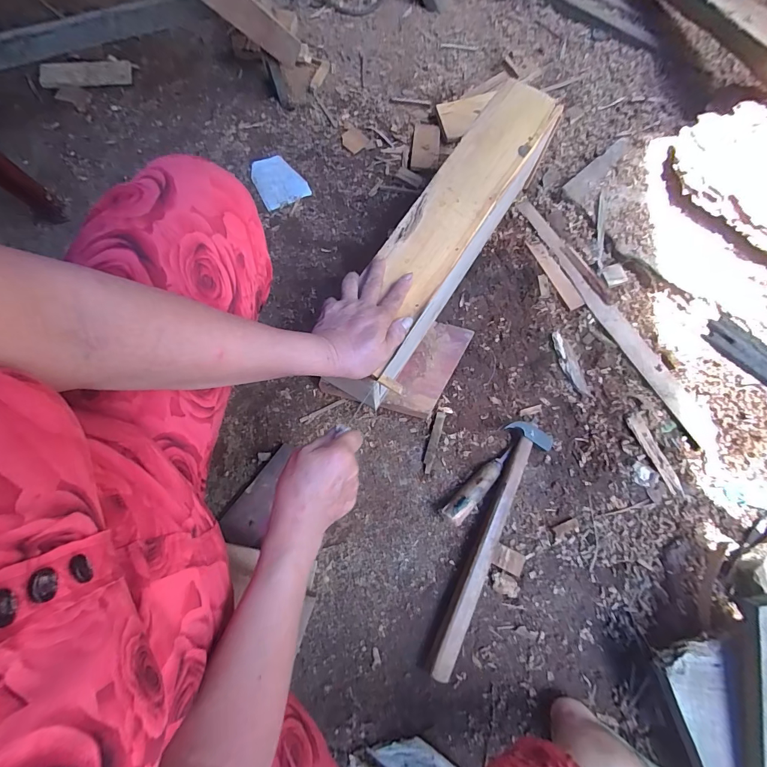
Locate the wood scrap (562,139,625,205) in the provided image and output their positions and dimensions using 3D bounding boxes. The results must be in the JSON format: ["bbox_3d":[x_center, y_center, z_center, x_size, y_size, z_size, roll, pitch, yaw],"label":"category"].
[{"bbox_3d":[0.414,-0.411,0.720,0.048,0.005,0.165,43,84,14],"label":"wood scrap"}]

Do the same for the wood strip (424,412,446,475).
[{"bbox_3d":[0.080,0.093,0.600,0.015,0.014,0.098,17,74,4],"label":"wood strip"}]

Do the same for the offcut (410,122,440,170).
[{"bbox_3d":[0.086,-0.482,0.763,0.054,0.011,0.123,6,73,1],"label":"offcut"}]

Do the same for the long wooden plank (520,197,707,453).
[{"bbox_3d":[0.401,-0.123,0.674,0.040,0.015,0.520,-28,76,-9],"label":"long wooden plank"}]

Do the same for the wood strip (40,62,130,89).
[{"bbox_3d":[-0.624,-0.647,0.787,0.180,0.015,0.046,-6,102,-4],"label":"wood strip"}]

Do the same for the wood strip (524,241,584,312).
[{"bbox_3d":[0.315,-0.202,0.688,0.033,0.006,0.147,-27,76,-8],"label":"wood strip"}]

